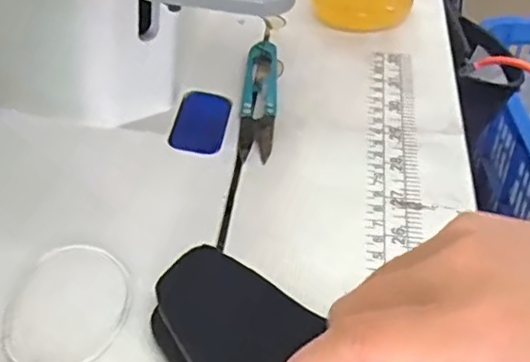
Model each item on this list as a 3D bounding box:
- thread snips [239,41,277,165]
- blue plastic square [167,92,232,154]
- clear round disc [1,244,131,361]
[{"bbox_3d":[-0.003,-0.049,0.368,0.019,0.007,0.102,1,42,1],"label":"thread snips"},{"bbox_3d":[-0.035,-0.033,0.355,0.028,0.004,0.053,4,42,5],"label":"blue plastic square"},{"bbox_3d":[-0.078,0.049,0.255,0.044,0.004,0.058,4,42,6],"label":"clear round disc"}]

